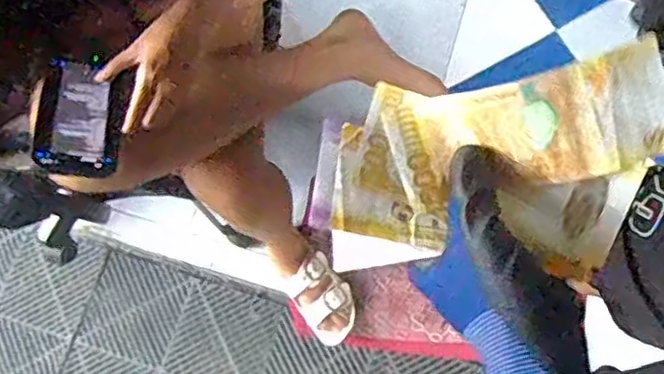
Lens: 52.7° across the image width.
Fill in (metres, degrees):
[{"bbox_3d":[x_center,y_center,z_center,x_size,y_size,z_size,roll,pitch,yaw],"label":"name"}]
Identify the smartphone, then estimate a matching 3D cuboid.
[{"bbox_3d":[-0.259,-0.073,0.696,0.081,0.015,0.143,10,52,-20],"label":"smartphone"}]

